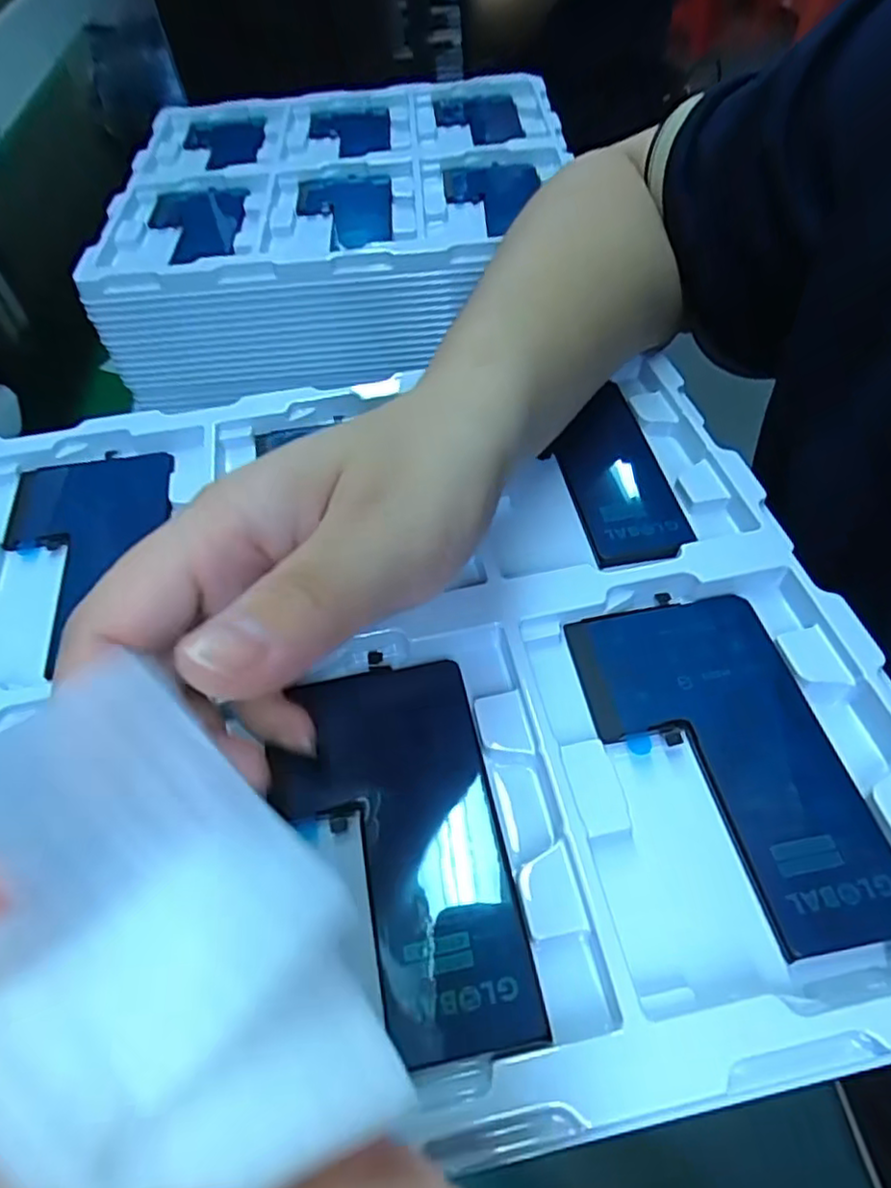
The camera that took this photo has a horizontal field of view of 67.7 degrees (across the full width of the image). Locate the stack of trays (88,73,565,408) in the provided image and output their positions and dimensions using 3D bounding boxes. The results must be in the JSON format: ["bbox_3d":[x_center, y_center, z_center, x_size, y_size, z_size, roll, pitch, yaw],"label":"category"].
[{"bbox_3d":[-0.072,-0.288,0.521,0.328,0.097,0.289,-6,53,1],"label":"stack of trays"}]

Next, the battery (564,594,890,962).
[{"bbox_3d":[0.083,0.047,0.199,0.063,0.004,0.109,-12,53,-3],"label":"battery"}]

